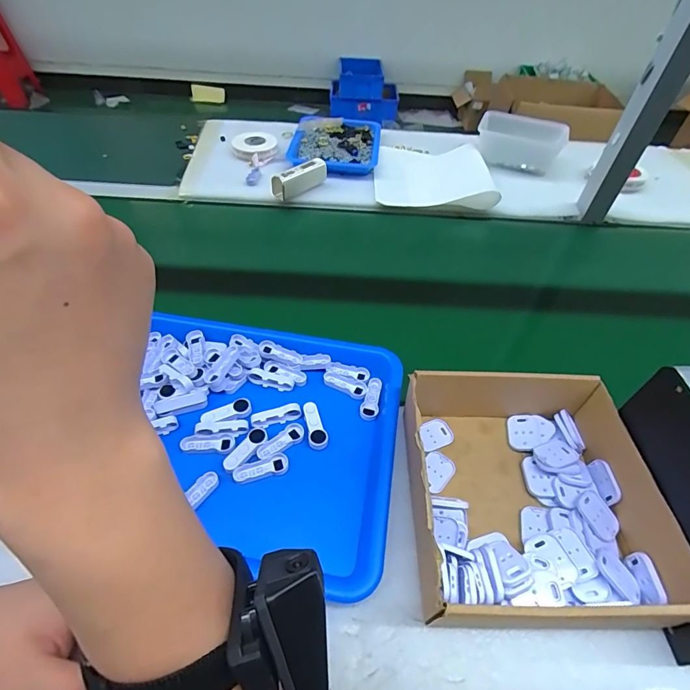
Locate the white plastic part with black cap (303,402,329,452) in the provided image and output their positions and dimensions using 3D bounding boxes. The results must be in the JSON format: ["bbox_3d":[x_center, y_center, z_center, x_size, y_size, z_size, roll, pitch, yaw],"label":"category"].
[{"bbox_3d":[-0.031,0.083,0.415,0.019,0.012,0.048,-10,50,-12],"label":"white plastic part with black cap"}]

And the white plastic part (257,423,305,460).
[{"bbox_3d":[-0.065,0.096,0.405,0.051,0.007,0.022,-25,55,-23],"label":"white plastic part"}]

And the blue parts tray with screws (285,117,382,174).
[{"bbox_3d":[-0.018,-0.403,0.809,0.170,0.029,0.193,6,49,1],"label":"blue parts tray with screws"}]

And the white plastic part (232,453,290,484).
[{"bbox_3d":[-0.079,0.119,0.384,0.051,0.007,0.019,-15,51,-16],"label":"white plastic part"}]

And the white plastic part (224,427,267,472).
[{"bbox_3d":[-0.096,0.102,0.393,0.018,0.008,0.049,27,53,19],"label":"white plastic part"}]

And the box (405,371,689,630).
[{"bbox_3d":[0.172,0.124,0.353,0.218,0.071,0.198,2,49,-2],"label":"box"}]

